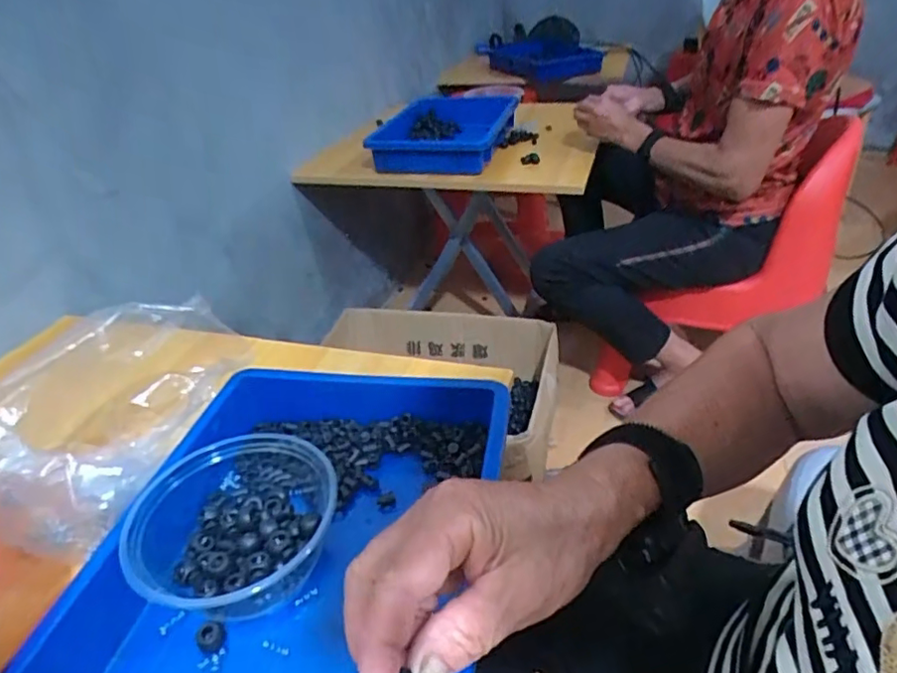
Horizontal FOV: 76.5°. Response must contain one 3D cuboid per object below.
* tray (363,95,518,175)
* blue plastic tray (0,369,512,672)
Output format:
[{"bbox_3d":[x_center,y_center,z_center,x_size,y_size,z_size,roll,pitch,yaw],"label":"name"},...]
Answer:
[{"bbox_3d":[0.002,-0.438,1.199,0.257,0.068,0.374,3,35,12],"label":"tray"},{"bbox_3d":[-0.106,0.162,0.362,0.258,0.061,0.364,2,34,11],"label":"blue plastic tray"}]

